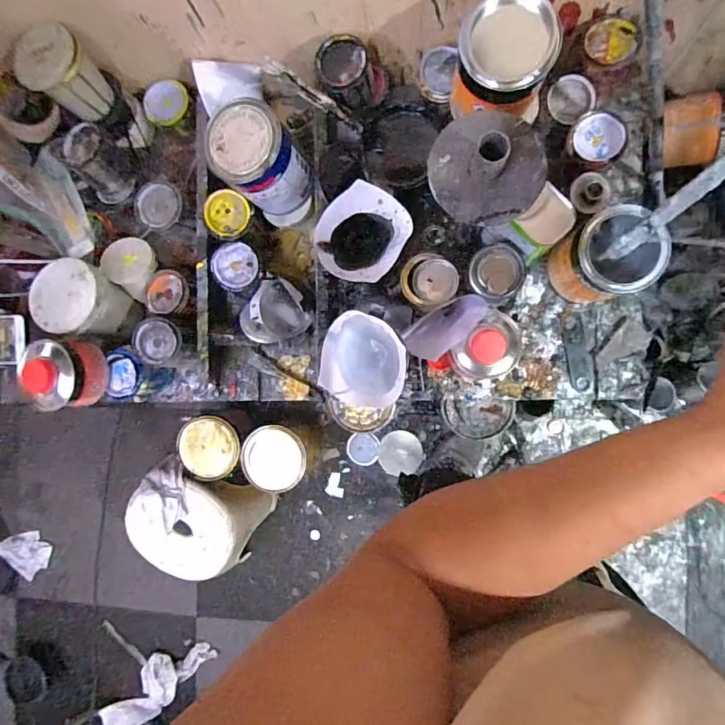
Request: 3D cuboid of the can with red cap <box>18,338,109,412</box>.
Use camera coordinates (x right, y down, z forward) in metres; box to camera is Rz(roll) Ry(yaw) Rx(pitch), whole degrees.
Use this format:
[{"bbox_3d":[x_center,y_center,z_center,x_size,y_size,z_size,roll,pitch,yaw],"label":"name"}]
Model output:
[{"bbox_3d":[-0.437,0.018,0.680,0.102,0.069,0.105,0,89,8],"label":"can with red cap"}]

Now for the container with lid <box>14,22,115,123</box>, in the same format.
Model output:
[{"bbox_3d":[-0.421,-0.411,0.660,0.104,0.078,0.092,37,94,7],"label":"container with lid"}]

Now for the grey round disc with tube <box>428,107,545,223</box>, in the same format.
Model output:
[{"bbox_3d":[0.119,-0.195,0.441,0.109,0.047,0.100,0,89,8],"label":"grey round disc with tube"}]

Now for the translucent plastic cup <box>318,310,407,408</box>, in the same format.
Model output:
[{"bbox_3d":[0.005,-0.004,0.625,0.105,0.080,0.116,6,90,8],"label":"translucent plastic cup"}]

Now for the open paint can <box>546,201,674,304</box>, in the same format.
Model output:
[{"bbox_3d":[0.336,-0.142,0.652,0.104,0.145,0.105,0,89,8],"label":"open paint can"}]

